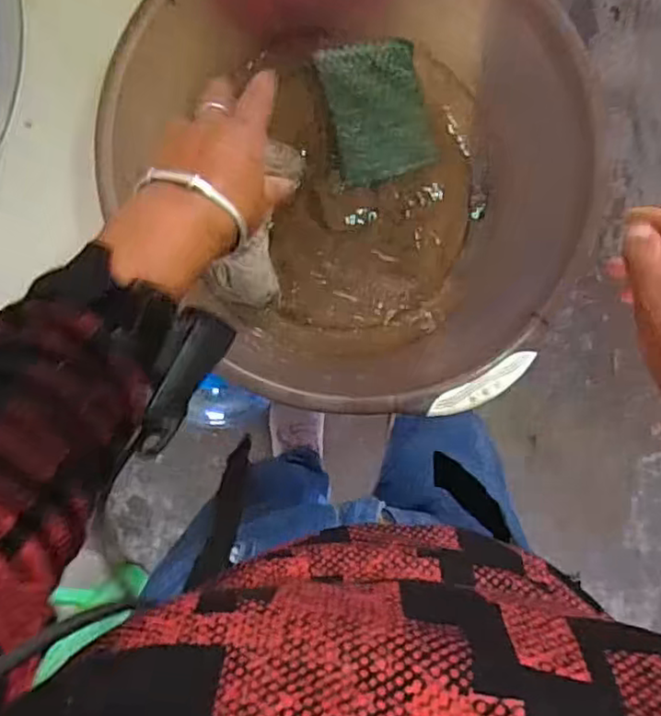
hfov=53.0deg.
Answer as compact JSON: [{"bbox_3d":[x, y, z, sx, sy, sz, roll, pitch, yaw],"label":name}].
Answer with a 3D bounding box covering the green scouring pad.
[{"bbox_3d":[0.040,-0.208,0.561,0.078,0.011,0.110,-15,93,-2],"label":"green scouring pad"}]

